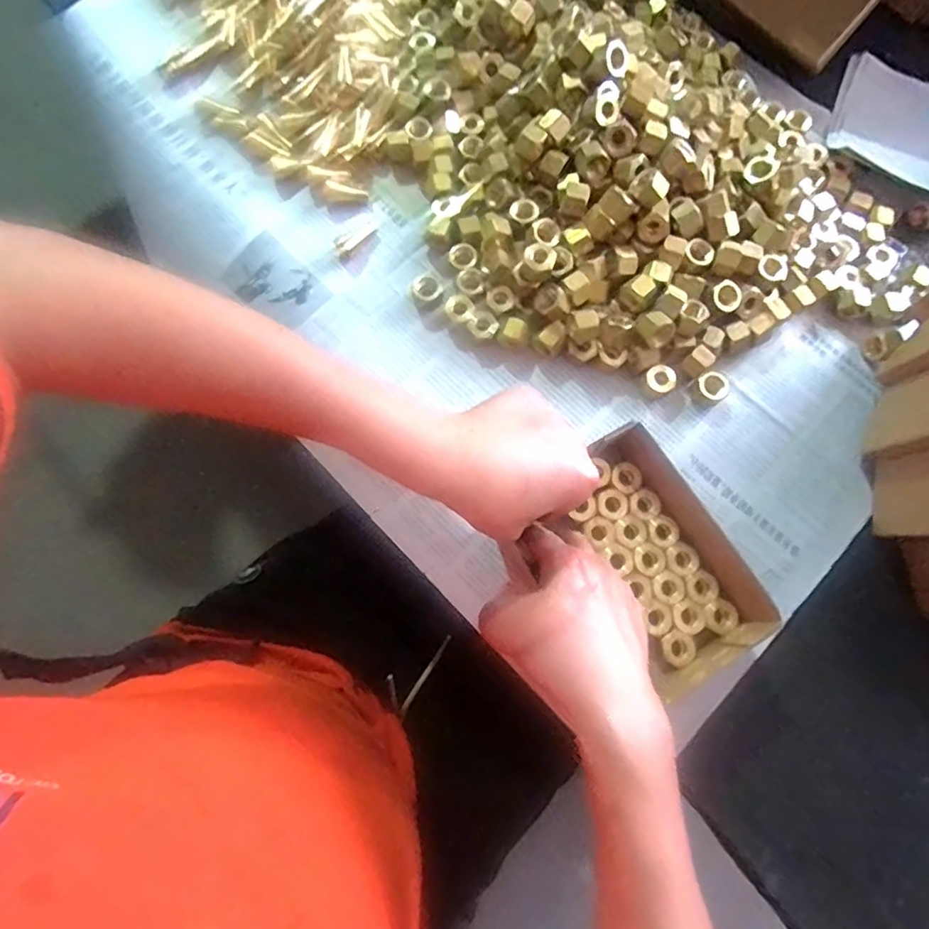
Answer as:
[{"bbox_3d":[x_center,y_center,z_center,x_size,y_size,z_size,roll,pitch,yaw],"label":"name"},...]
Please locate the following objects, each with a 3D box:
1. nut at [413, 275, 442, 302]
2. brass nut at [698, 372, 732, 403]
[{"bbox_3d":[-0.029,-0.137,0.440,0.021,0.008,0.022,0,78,0],"label":"nut"},{"bbox_3d":[0.188,-0.058,0.423,0.023,0.014,0.021,0,78,0],"label":"brass nut"}]

